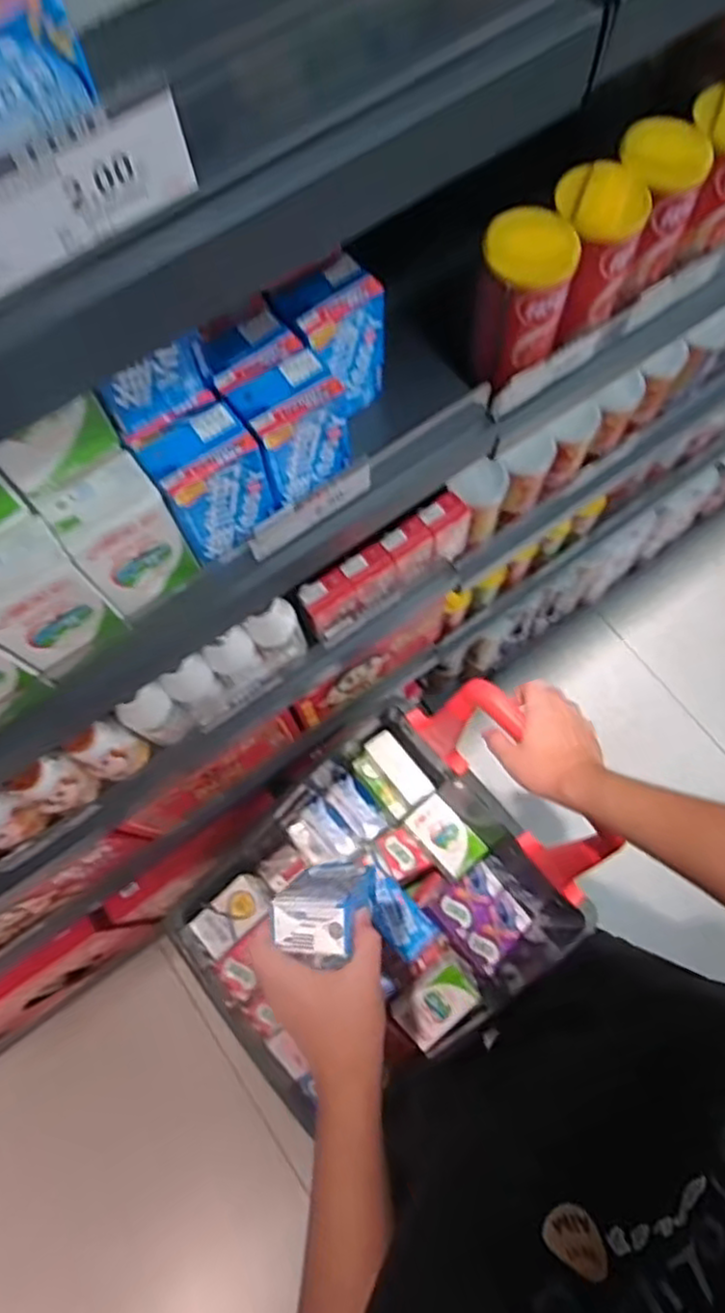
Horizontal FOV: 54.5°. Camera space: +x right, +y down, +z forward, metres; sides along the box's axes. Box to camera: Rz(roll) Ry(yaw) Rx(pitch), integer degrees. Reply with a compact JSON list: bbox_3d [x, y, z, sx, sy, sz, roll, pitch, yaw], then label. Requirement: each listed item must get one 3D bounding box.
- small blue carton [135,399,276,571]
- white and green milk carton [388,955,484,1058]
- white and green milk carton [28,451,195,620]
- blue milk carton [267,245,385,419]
[{"bbox_3d":[-0.097,-0.112,0.465,0.065,0.089,0.051,-31,75,-7],"label":"small blue carton"},{"bbox_3d":[0.109,0.489,0.992,0.114,0.063,0.079,-39,76,-9],"label":"white and green milk carton"},{"bbox_3d":[-0.154,-0.076,0.457,0.064,0.093,0.049,-35,76,-8],"label":"white and green milk carton"},{"bbox_3d":[-0.022,-0.224,0.505,0.064,0.106,0.045,-38,76,-9],"label":"blue milk carton"}]

